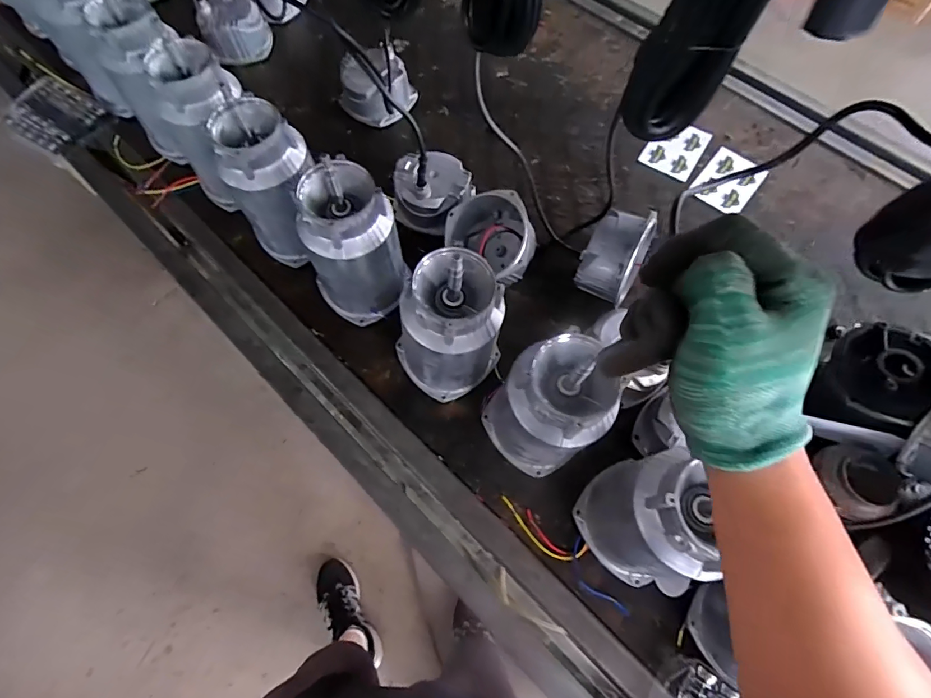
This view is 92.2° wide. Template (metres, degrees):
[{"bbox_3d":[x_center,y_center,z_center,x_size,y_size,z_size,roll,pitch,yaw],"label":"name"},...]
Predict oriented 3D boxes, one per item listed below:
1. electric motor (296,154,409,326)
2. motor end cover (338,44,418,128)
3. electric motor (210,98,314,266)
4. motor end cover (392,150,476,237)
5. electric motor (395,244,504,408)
[{"bbox_3d":[-0.149,-0.131,0.607,0.119,0.224,0.108,-33,71,-13],"label":"electric motor"},{"bbox_3d":[-0.168,-0.490,0.845,0.140,0.090,0.140,-3,67,-2],"label":"motor end cover"},{"bbox_3d":[-0.271,-0.229,0.641,0.101,0.223,0.105,0,67,-1],"label":"electric motor"},{"bbox_3d":[-0.057,-0.254,0.741,0.122,0.078,0.115,33,71,12],"label":"motor end cover"},{"bbox_3d":[-0.021,-0.025,0.568,0.123,0.224,0.119,0,67,-1],"label":"electric motor"}]

